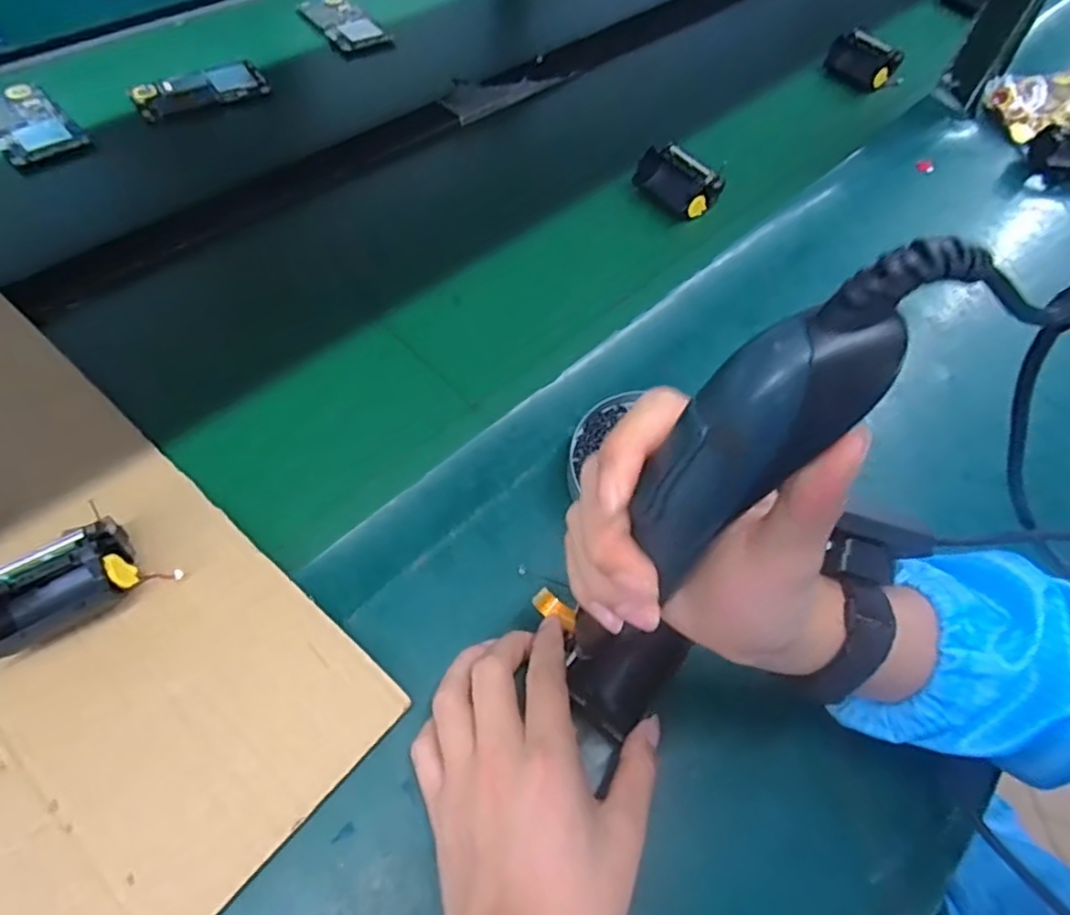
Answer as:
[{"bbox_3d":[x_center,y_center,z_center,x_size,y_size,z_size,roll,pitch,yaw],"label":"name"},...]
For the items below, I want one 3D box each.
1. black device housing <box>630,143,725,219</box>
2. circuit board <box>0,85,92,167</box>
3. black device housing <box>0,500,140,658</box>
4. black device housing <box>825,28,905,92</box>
[{"bbox_3d":[0.137,-0.261,0.614,0.074,0.029,0.050,38,60,19],"label":"black device housing"},{"bbox_3d":[-0.470,-0.311,0.604,0.068,0.005,0.118,-37,66,-26],"label":"circuit board"},{"bbox_3d":[-0.256,0.067,0.347,0.075,0.048,0.058,-28,63,-22],"label":"black device housing"},{"bbox_3d":[0.396,-0.481,0.788,0.087,0.040,0.043,38,61,18],"label":"black device housing"}]

